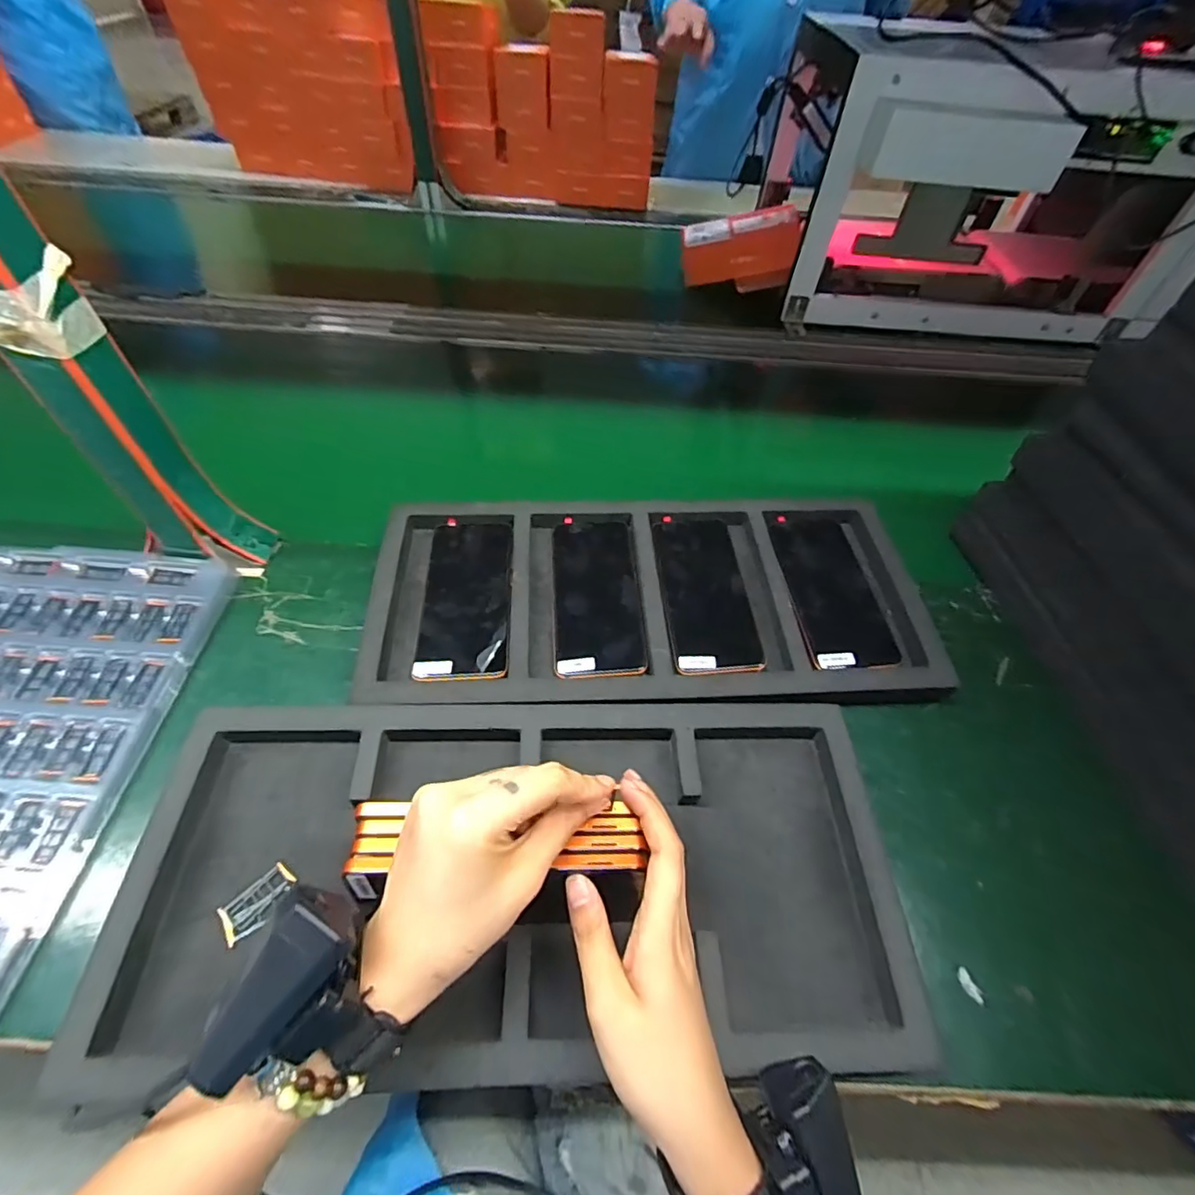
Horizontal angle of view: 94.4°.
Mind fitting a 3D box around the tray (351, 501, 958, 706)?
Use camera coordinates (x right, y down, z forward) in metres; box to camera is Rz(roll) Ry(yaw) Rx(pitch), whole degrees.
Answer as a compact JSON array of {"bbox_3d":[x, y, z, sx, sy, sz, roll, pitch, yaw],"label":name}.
[{"bbox_3d":[0.047,-0.007,0.510,0.475,0.034,0.231,1,52,-3],"label":"tray"}]

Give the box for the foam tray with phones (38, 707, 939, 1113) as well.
[{"bbox_3d":[-0.047,0.179,0.369,0.469,0.041,0.216,0,53,-3],"label":"foam tray with phones"}]

